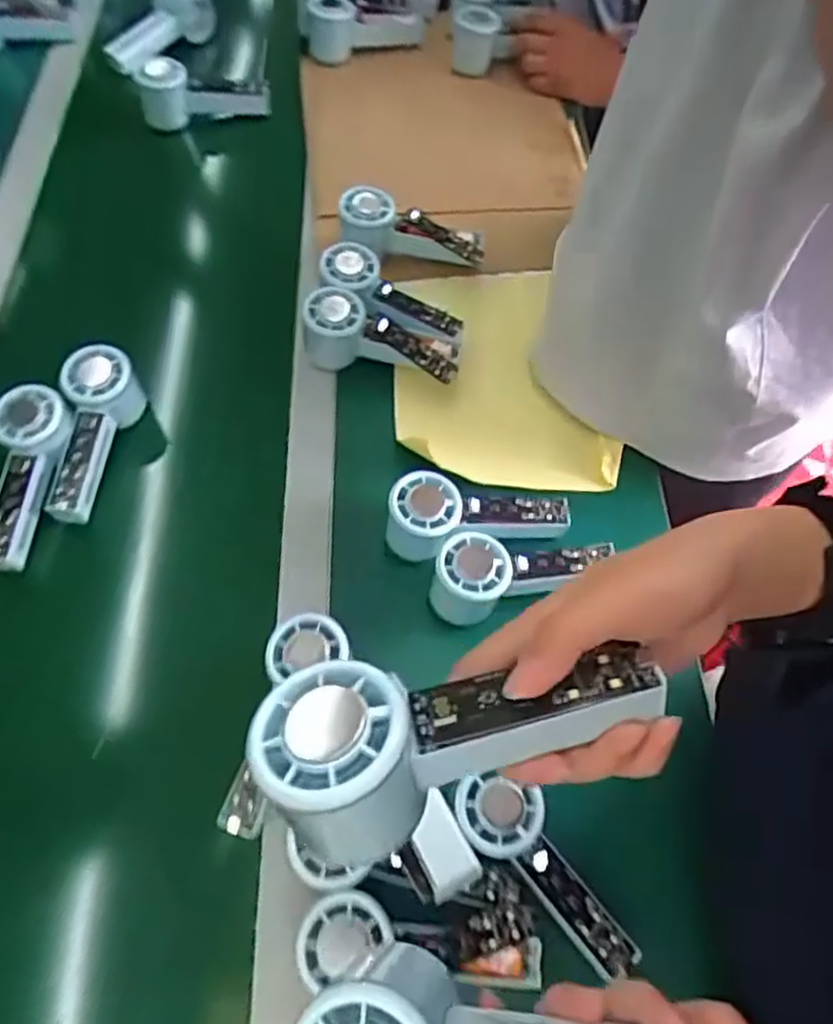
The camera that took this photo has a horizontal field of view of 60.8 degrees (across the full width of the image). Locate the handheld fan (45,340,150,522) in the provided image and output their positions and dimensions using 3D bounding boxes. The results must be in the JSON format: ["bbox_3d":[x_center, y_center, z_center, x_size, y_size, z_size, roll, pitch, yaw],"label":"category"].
[{"bbox_3d":[-0.288,-0.067,0.624,0.055,0.053,0.152,9,75,3],"label":"handheld fan"}]

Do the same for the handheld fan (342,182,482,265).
[{"bbox_3d":[-0.005,-0.293,0.742,0.151,0.055,0.052,7,62,1],"label":"handheld fan"}]

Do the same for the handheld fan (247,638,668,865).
[{"bbox_3d":[0.017,0.084,0.278,0.154,0.054,0.064,-14,45,-13],"label":"handheld fan"}]

